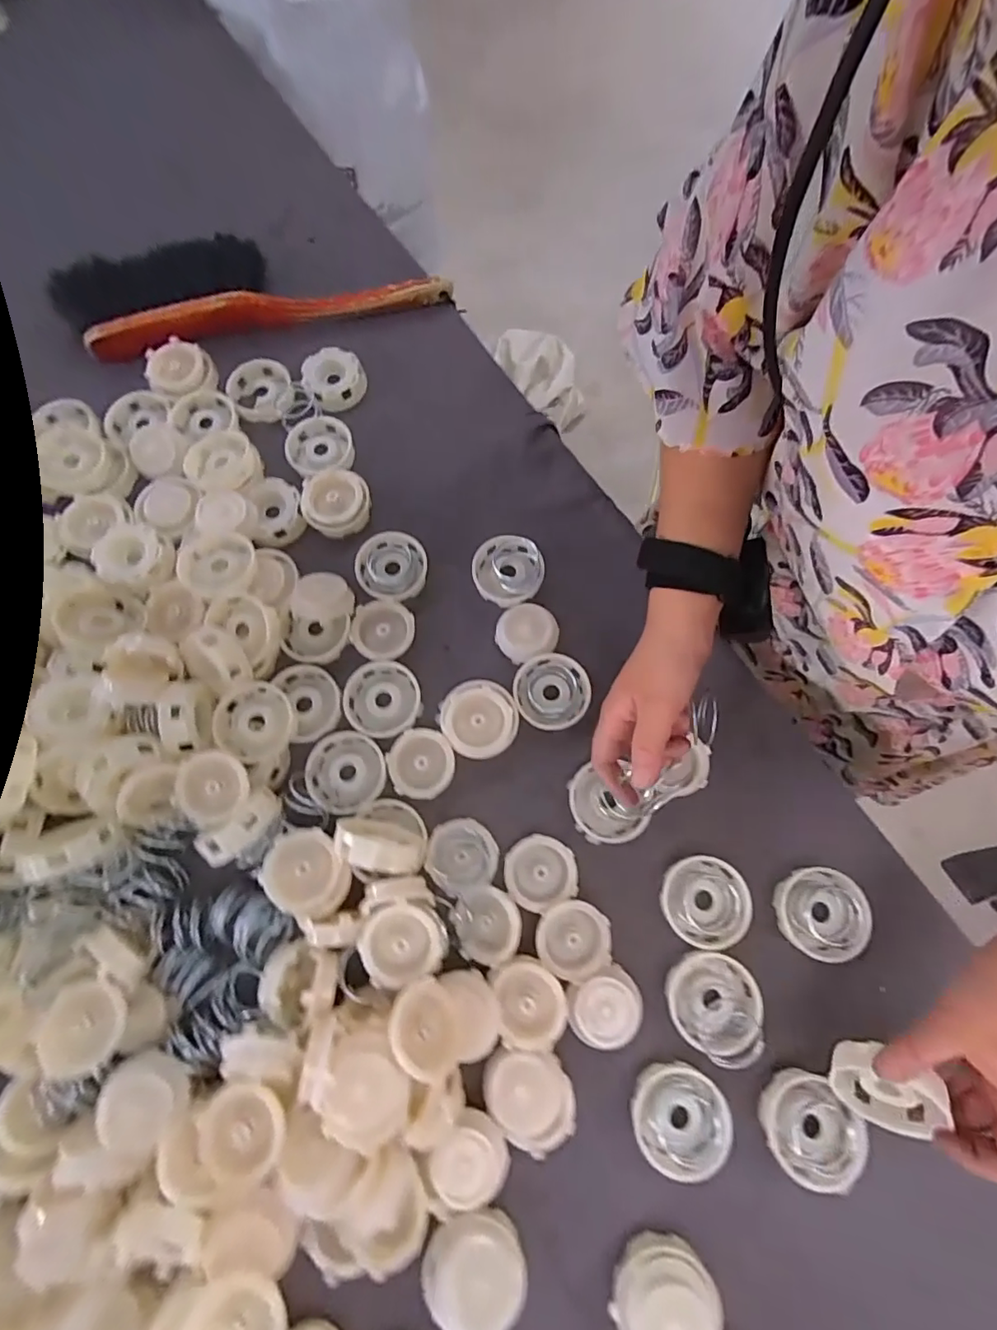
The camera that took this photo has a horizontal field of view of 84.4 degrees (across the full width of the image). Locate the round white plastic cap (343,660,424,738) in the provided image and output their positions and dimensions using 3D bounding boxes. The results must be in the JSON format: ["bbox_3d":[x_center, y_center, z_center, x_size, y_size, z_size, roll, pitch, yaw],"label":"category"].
[{"bbox_3d":[-0.096,0.029,0.455,0.062,0.014,0.062,0,76,1],"label":"round white plastic cap"}]

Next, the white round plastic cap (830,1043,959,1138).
[{"bbox_3d":[0.243,0.266,0.345,0.057,0.058,0.016,8,35,35],"label":"white round plastic cap"}]

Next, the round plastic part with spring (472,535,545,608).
[{"bbox_3d":[0.007,-0.083,0.480,0.056,0.038,0.060,-26,77,-5],"label":"round plastic part with spring"}]

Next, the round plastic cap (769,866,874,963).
[{"bbox_3d":[0.239,0.182,0.404,0.062,0.010,0.061,-1,75,3],"label":"round plastic cap"}]

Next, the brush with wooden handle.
[{"bbox_3d":[-0.236,-0.364,0.529,0.356,0.043,0.091,-14,74,-1],"label":"brush with wooden handle"}]

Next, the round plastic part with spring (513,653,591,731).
[{"bbox_3d":[0.045,0.023,0.460,0.062,0.024,0.061,-1,75,3],"label":"round plastic part with spring"}]

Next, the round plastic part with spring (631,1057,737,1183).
[{"bbox_3d":[0.122,0.308,0.374,0.061,0.025,0.058,-1,75,3],"label":"round plastic part with spring"}]

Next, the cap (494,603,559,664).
[{"bbox_3d":[0.024,-0.028,0.474,0.051,0.027,0.050,-1,75,3],"label":"cap"}]

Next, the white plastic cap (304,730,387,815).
[{"bbox_3d":[-0.120,0.085,0.438,0.058,0.022,0.062,-1,75,3],"label":"white plastic cap"}]

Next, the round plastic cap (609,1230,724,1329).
[{"bbox_3d":[0.103,0.393,0.339,0.063,0.040,0.059,-1,75,3],"label":"round plastic cap"}]

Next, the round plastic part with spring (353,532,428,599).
[{"bbox_3d":[-0.094,-0.087,0.484,0.060,0.025,0.057,-1,75,3],"label":"round plastic part with spring"}]

